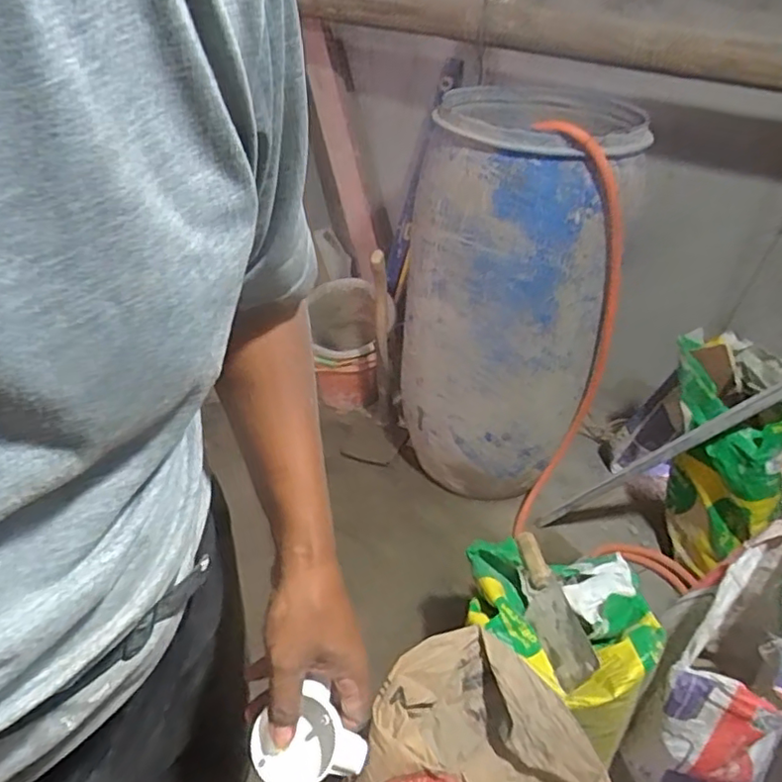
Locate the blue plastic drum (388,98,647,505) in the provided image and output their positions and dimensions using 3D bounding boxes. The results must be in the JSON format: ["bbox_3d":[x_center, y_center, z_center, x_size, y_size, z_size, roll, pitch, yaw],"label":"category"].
[{"bbox_3d":[0.287,-0.231,1.513,0.435,0.844,0.506,15,38,14],"label":"blue plastic drum"}]

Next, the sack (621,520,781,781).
[{"bbox_3d":[0.523,0.460,0.975,0.200,0.456,0.347,29,43,30],"label":"sack"}]

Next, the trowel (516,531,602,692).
[{"bbox_3d":[0.252,0.350,1.030,0.050,0.089,0.286,35,18,-33],"label":"trowel"}]

